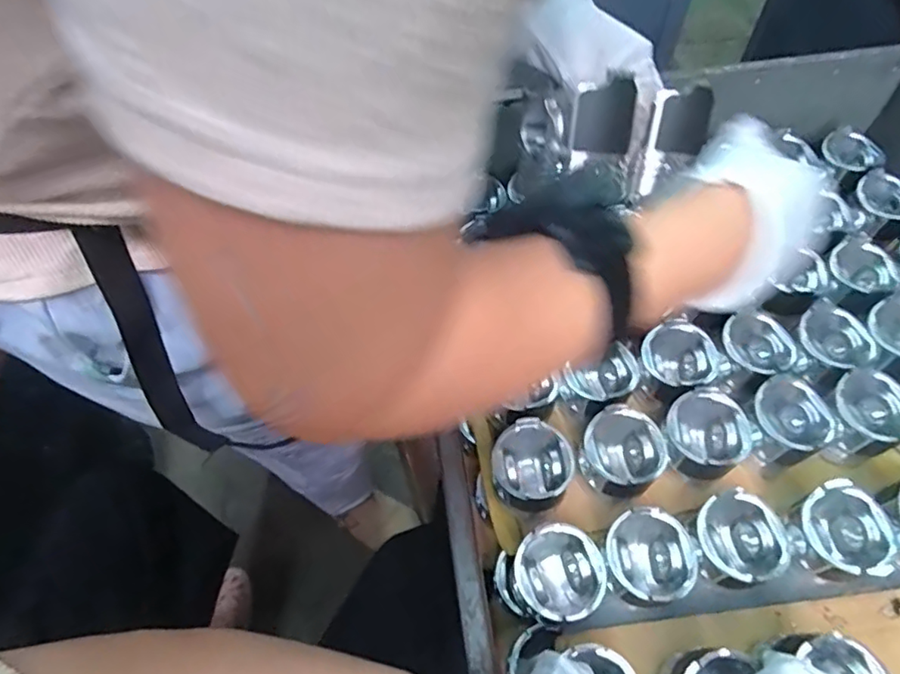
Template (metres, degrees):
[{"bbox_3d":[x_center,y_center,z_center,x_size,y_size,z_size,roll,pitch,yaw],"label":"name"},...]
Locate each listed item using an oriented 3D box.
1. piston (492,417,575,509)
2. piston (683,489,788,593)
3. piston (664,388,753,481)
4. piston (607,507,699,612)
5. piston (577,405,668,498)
[{"bbox_3d":[0.086,0.142,0.602,0.083,0.067,0.084,4,57,2],"label":"piston"},{"bbox_3d":[0.282,0.203,0.557,0.077,0.057,0.080,0,57,0],"label":"piston"},{"bbox_3d":[0.271,0.111,0.608,0.075,0.075,0.082,0,57,0],"label":"piston"},{"bbox_3d":[0.193,0.219,0.554,0.086,0.062,0.081,0,57,0],"label":"piston"},{"bbox_3d":[0.185,0.126,0.607,0.081,0.073,0.081,0,57,0],"label":"piston"}]

